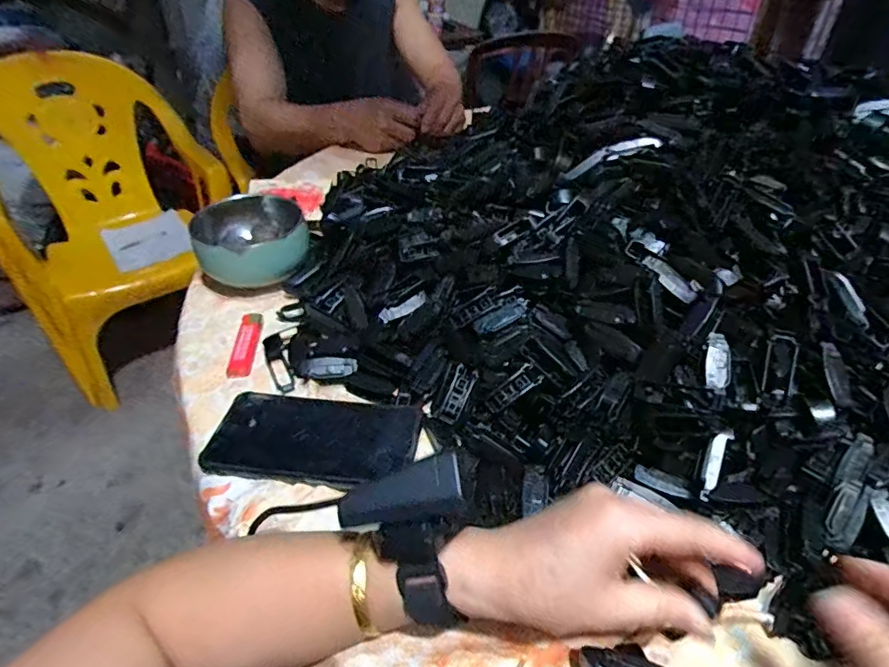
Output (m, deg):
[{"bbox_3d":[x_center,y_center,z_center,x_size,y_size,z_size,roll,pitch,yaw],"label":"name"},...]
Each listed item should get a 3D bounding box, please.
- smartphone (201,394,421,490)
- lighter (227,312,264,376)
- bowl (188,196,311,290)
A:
[{"bbox_3d":[-0.102,0.083,0.399,0.159,0.010,0.081,6,42,7],"label":"smartphone"},{"bbox_3d":[-0.191,0.008,0.483,0.022,0.010,0.083,-2,41,-2],"label":"lighter"},{"bbox_3d":[-0.214,-0.102,0.554,0.111,0.067,0.112,0,41,0],"label":"bowl"}]

